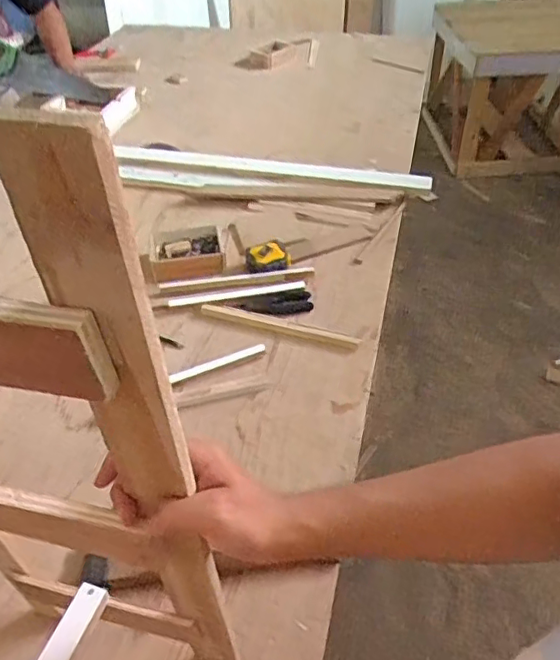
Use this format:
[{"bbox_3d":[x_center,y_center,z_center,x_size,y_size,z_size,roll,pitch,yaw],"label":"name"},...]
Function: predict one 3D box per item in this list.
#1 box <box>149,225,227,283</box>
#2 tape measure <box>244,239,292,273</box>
[{"bbox_3d":[-0.180,-0.156,1.121,0.149,0.043,0.125,-6,44,-4],"label":"box"},{"bbox_3d":[-0.025,-0.146,1.109,0.088,0.035,0.063,-4,44,-2],"label":"tape measure"}]

